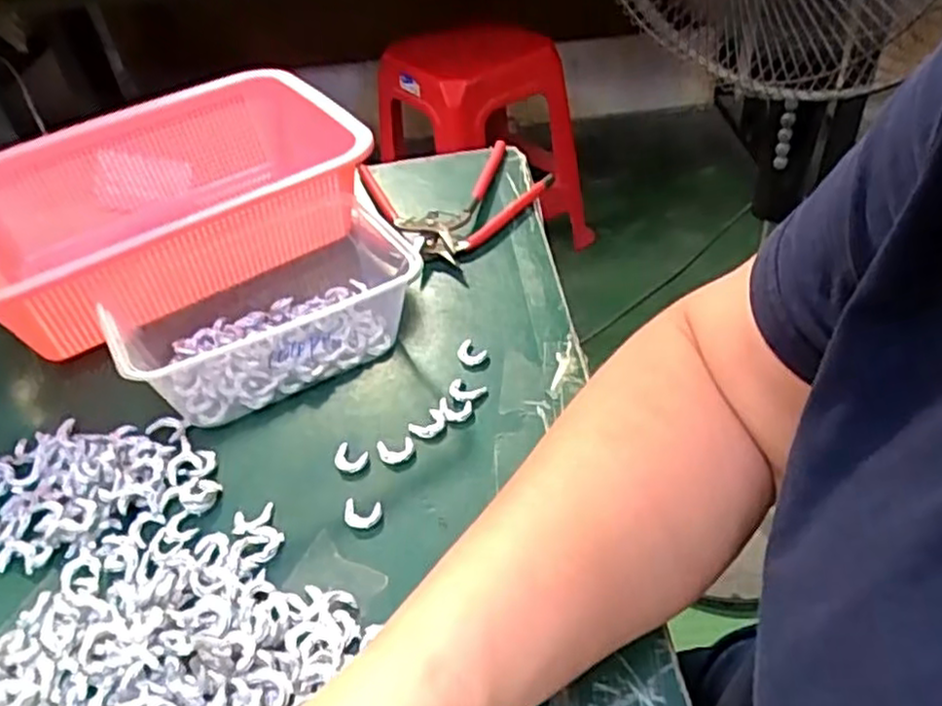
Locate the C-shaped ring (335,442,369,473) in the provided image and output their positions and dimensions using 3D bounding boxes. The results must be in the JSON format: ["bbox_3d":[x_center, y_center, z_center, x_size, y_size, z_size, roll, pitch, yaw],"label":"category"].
[{"bbox_3d":[-0.062,0.053,0.372,0.016,0.004,0.015,-4,43,4],"label":"C-shaped ring"}]

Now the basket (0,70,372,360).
[{"bbox_3d":[-0.205,-0.093,0.494,0.249,0.081,0.189,-32,48,-24],"label":"basket"}]

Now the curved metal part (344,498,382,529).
[{"bbox_3d":[-0.052,0.076,0.348,0.018,0.004,0.015,2,44,11],"label":"curved metal part"}]

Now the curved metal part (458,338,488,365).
[{"bbox_3d":[0.000,0.000,0.422,0.017,0.004,0.015,26,52,31],"label":"curved metal part"}]

